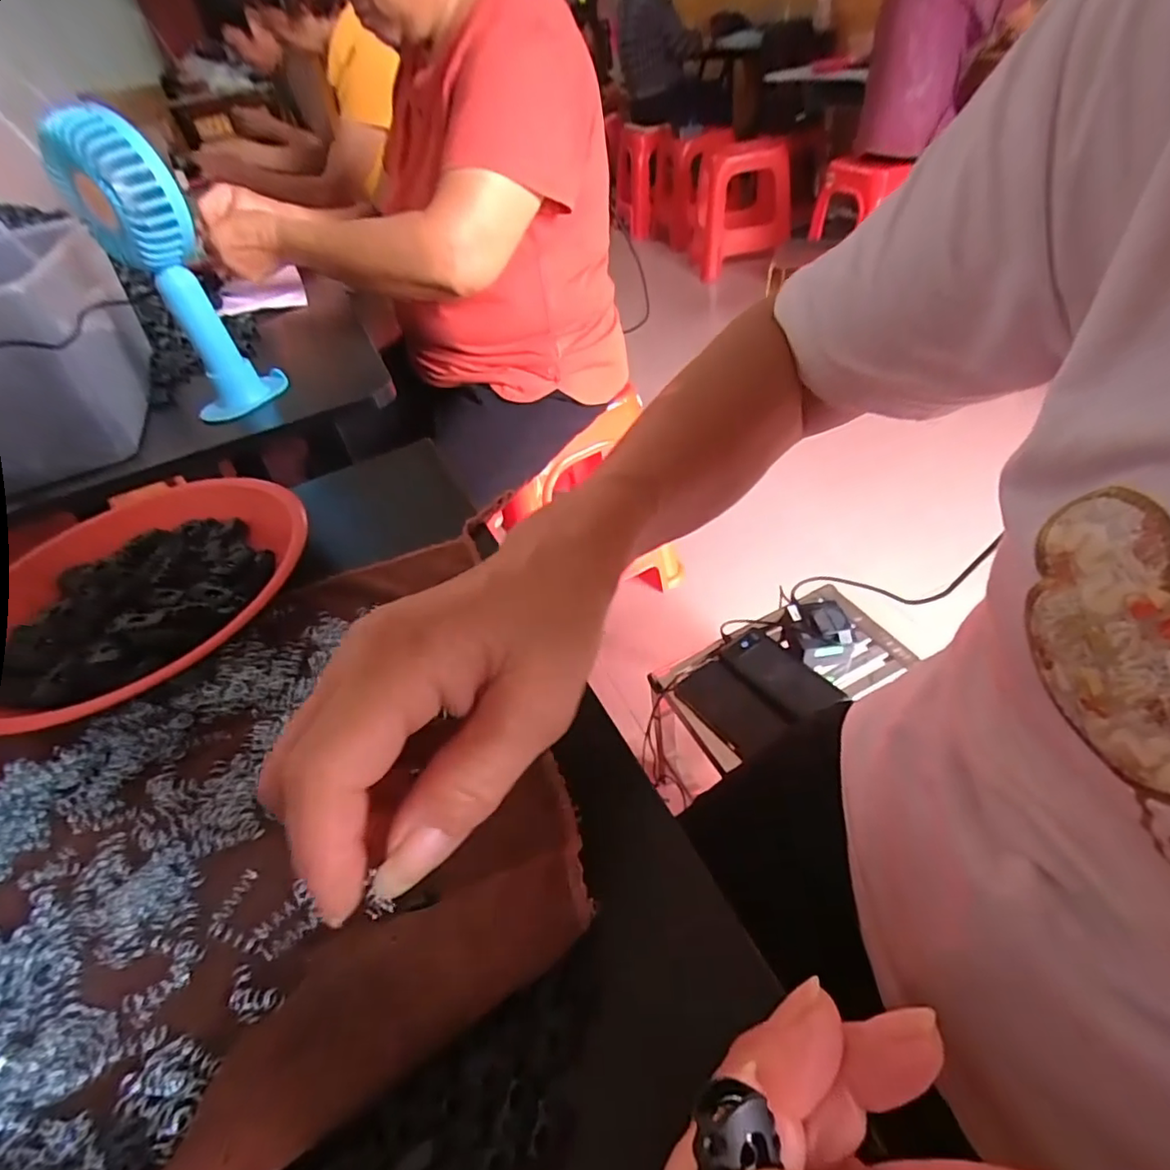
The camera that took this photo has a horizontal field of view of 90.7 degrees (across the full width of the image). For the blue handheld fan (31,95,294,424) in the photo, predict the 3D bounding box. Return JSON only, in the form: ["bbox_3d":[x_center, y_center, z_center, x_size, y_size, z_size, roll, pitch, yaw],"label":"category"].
[{"bbox_3d":[-0.346,-0.262,0.490,0.084,0.217,0.074,-32,49,-20],"label":"blue handheld fan"}]

